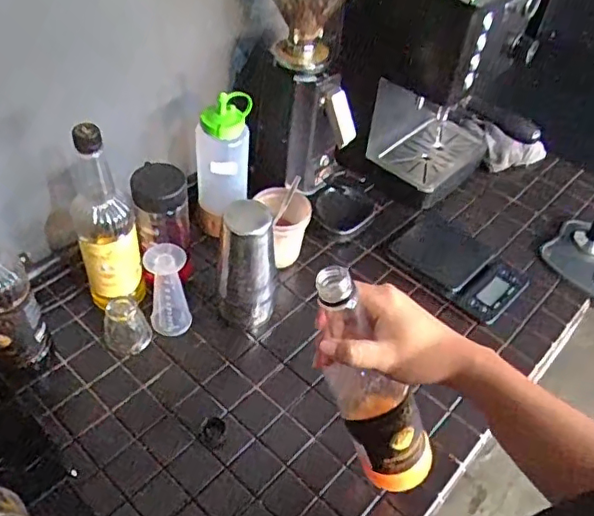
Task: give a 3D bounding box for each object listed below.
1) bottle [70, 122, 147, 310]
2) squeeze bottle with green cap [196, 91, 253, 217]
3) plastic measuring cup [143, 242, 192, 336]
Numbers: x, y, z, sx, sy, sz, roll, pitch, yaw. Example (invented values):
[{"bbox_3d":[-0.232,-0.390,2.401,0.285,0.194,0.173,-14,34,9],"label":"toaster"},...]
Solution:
[{"bbox_3d":[-0.242,-0.039,0.718,0.073,0.284,0.068,-12,50,-17],"label":"bottle"},{"bbox_3d":[-0.108,-0.148,0.842,0.080,0.183,0.066,-1,46,-8],"label":"squeeze bottle with green cap"},{"bbox_3d":[-0.169,0.043,0.745,0.050,0.126,0.050,3,47,-4],"label":"plastic measuring cup"}]

